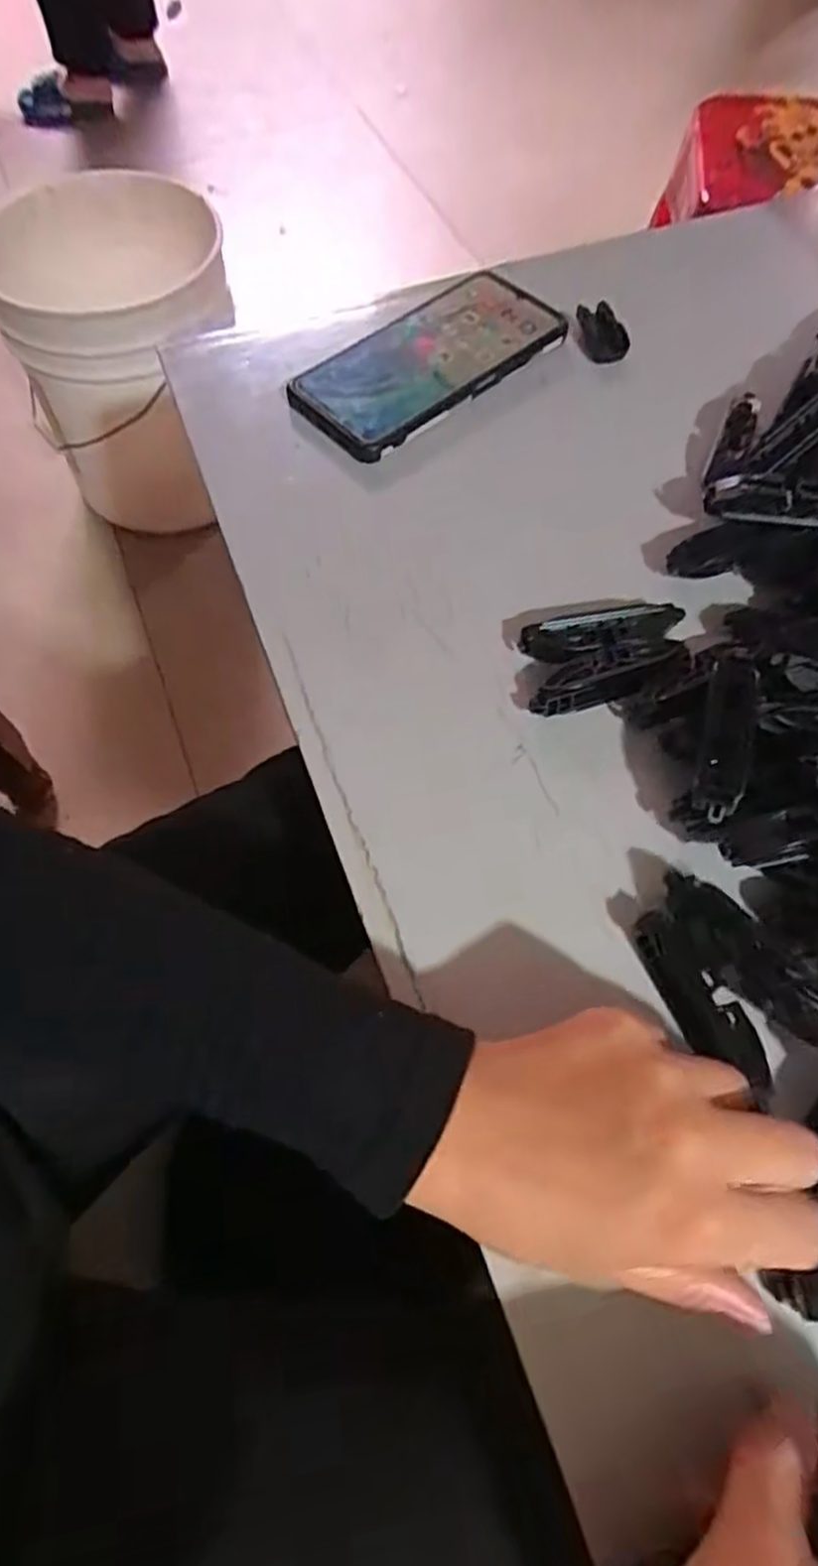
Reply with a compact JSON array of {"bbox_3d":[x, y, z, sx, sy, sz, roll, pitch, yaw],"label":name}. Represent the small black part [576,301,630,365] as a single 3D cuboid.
[{"bbox_3d":[0.121,-0.281,0.485,0.027,0.010,0.051,-1,63,0],"label":"small black part"}]

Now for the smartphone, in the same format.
[{"bbox_3d":[0.011,-0.259,0.469,0.167,0.018,0.091,-38,70,-16],"label":"smartphone"}]

